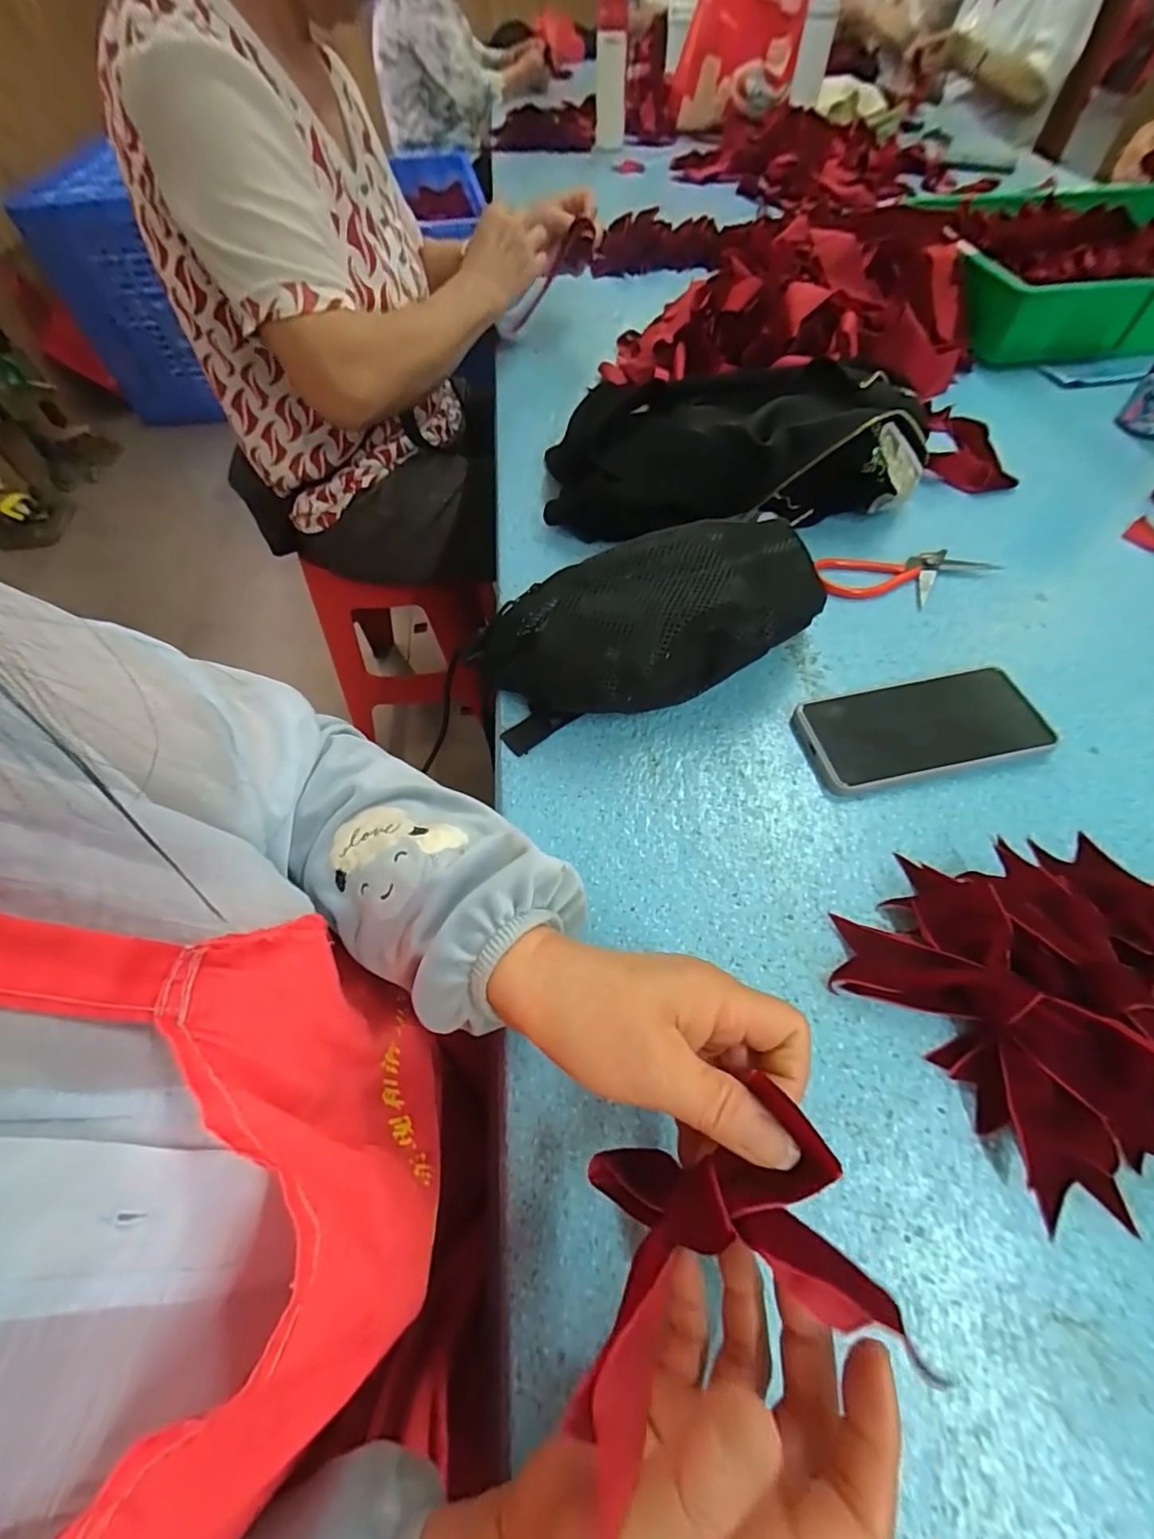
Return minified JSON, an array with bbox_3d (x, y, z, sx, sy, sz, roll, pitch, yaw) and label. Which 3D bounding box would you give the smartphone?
[{"bbox_3d":[0.244,-0.031,0.401,0.158,0.016,0.080,-11,57,-4],"label":"smartphone"}]

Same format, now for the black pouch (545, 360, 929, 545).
[{"bbox_3d":[0.145,-0.294,0.529,0.349,0.096,0.153,2,58,5],"label":"black pouch"}]

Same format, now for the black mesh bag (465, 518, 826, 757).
[{"bbox_3d":[0.066,-0.106,0.412,0.275,0.093,0.116,-20,59,-9],"label":"black mesh bag"}]

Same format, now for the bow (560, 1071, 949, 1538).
[{"bbox_3d":[0.043,0.176,0.203,0.102,0.063,0.079,-17,58,-8],"label":"bow"}]

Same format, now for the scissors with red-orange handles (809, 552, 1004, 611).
[{"bbox_3d":[0.295,-0.169,0.491,0.155,0.009,0.058,-5,57,0],"label":"scissors with red-orange handles"}]

